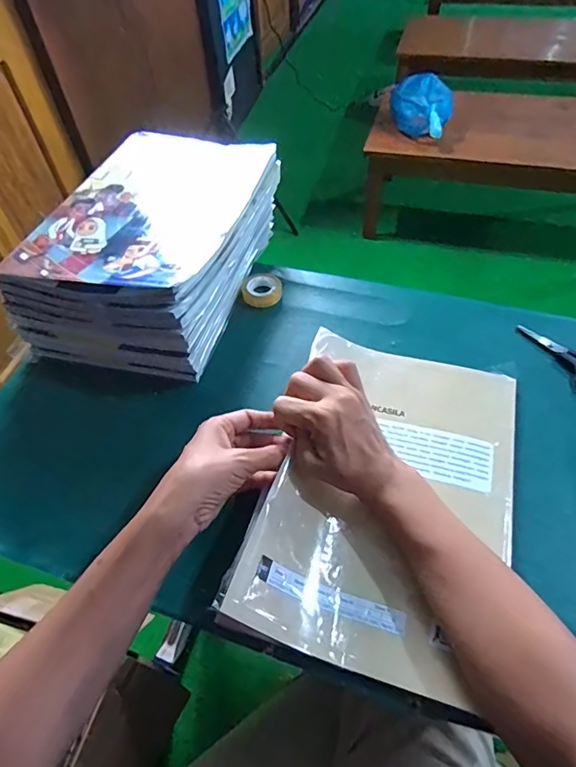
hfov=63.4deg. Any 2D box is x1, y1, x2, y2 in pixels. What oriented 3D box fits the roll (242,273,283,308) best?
[{"bbox_3d":[-0.031,-0.115,0.574,0.048,0.014,0.047,-2,54,2],"label":"roll"}]

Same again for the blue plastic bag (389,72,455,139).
[{"bbox_3d":[0.410,-0.852,1.442,0.184,0.114,0.211,7,54,9],"label":"blue plastic bag"}]

